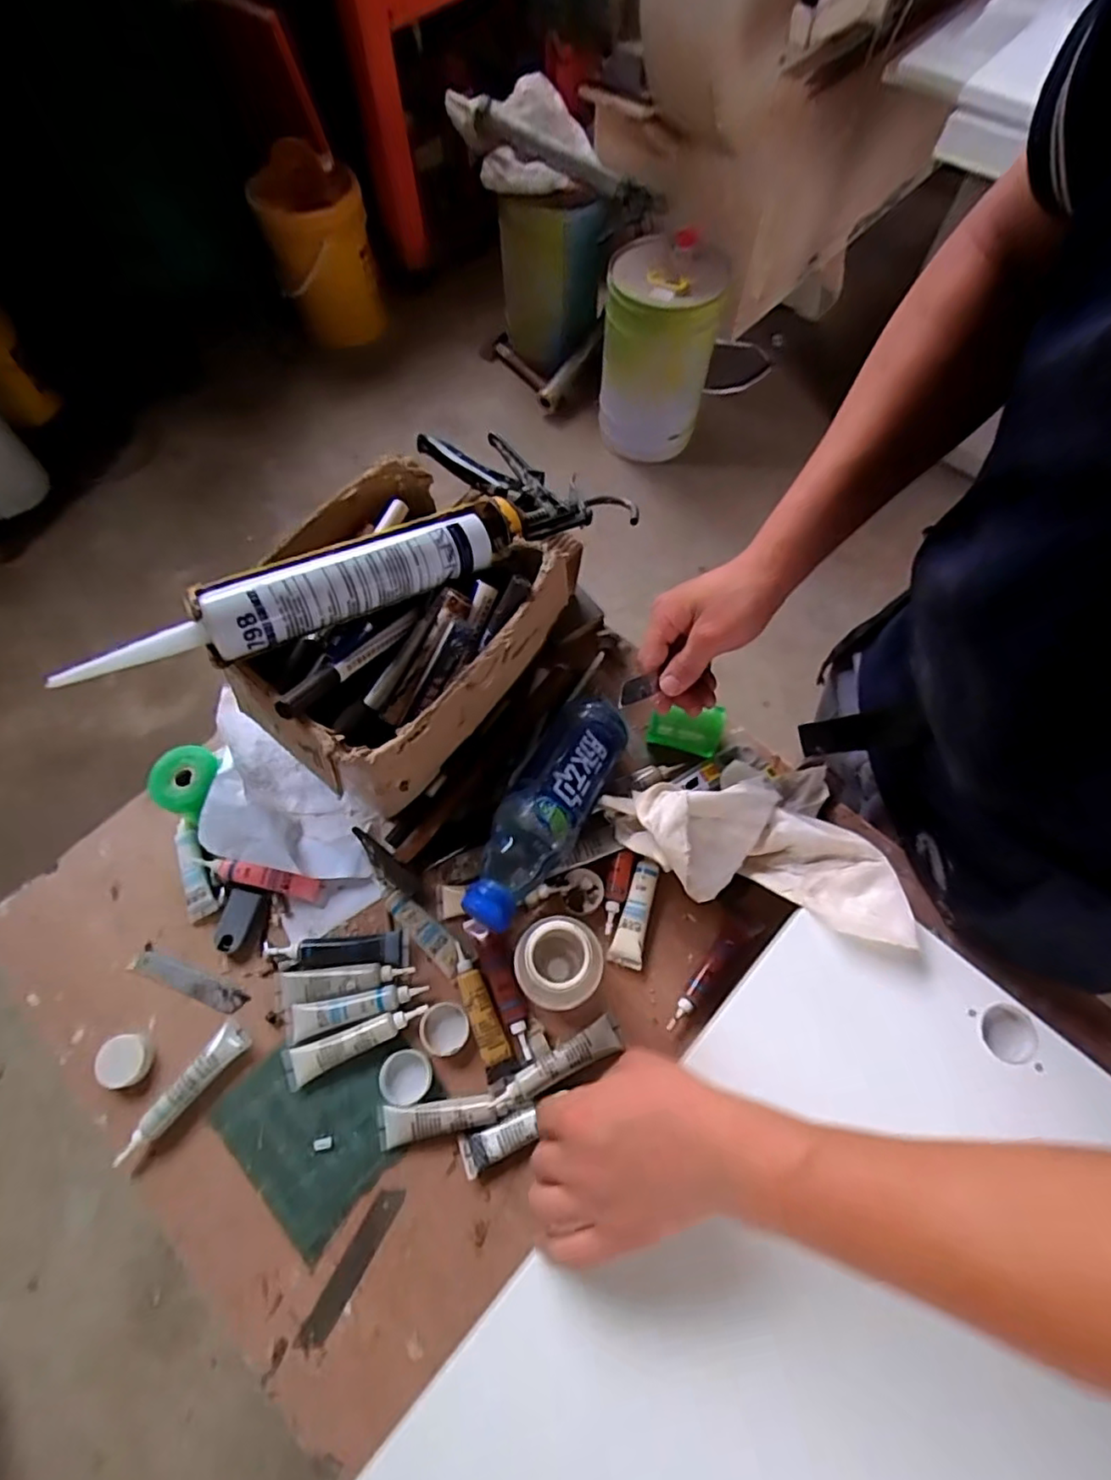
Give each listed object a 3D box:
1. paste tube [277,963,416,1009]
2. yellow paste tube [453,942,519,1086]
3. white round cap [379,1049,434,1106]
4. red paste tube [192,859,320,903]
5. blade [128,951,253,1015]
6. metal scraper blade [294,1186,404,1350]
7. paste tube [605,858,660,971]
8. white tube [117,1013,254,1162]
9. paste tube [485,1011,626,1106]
[{"bbox_3d":[-0.166,0.190,0.481,0.105,0.010,0.025,-5,66,-2],"label":"paste tube"},{"bbox_3d":[-0.057,0.207,0.472,0.023,0.013,0.099,-20,67,-8],"label":"yellow paste tube"},{"bbox_3d":[-0.111,0.250,0.457,0.035,0.012,0.034,-11,66,-5],"label":"white round cap"},{"bbox_3d":[-0.247,0.113,0.507,0.101,0.027,0.016,9,66,5],"label":"red paste tube"},{"bbox_3d":[-0.292,0.192,0.489,0.101,0.004,0.017,19,67,9],"label":"blade"},{"bbox_3d":[-0.137,0.356,0.417,0.018,0.004,0.099,27,69,12],"label":"metal scraper blade"},{"bbox_3d":[0.067,0.141,0.503,0.025,0.013,0.083,18,67,8],"label":"paste tube"},{"bbox_3d":[-0.274,0.255,0.450,0.026,0.017,0.102,38,71,16],"label":"white tube"},{"bbox_3d":[0.001,0.241,0.456,0.099,0.019,0.024,-26,68,-11],"label":"paste tube"}]

